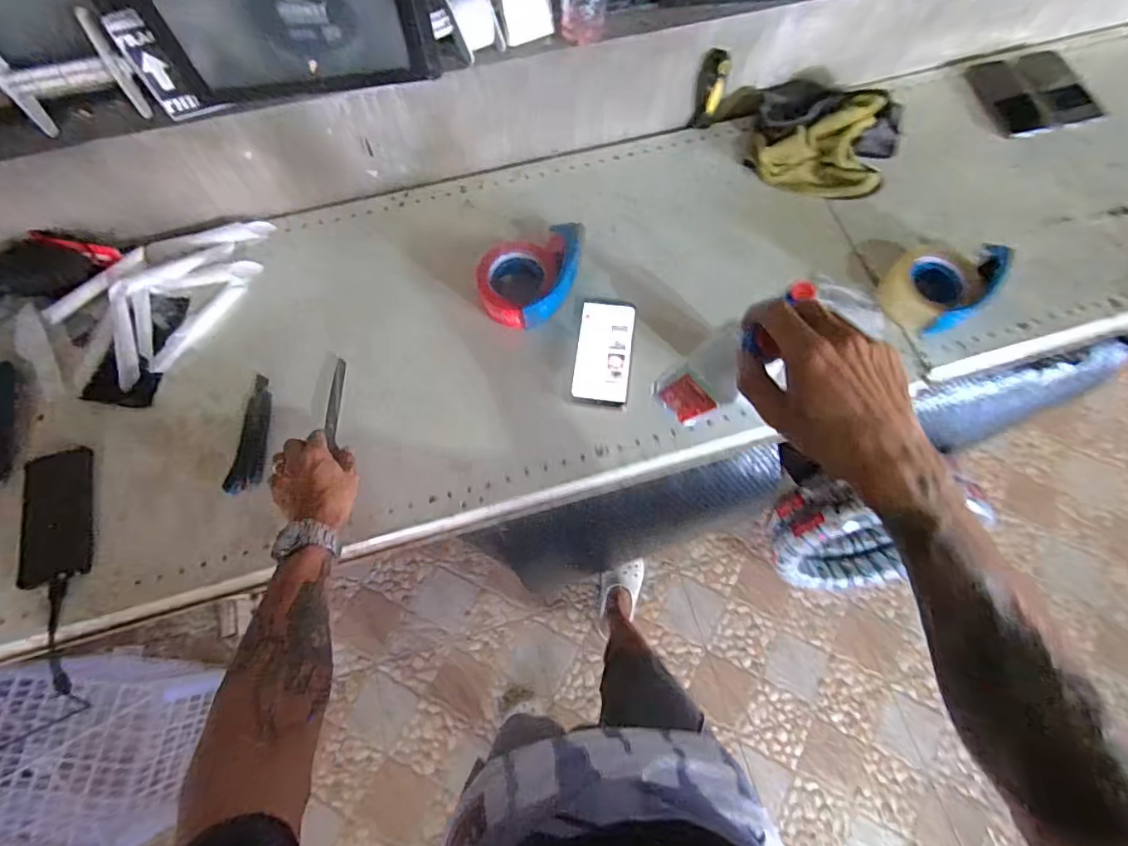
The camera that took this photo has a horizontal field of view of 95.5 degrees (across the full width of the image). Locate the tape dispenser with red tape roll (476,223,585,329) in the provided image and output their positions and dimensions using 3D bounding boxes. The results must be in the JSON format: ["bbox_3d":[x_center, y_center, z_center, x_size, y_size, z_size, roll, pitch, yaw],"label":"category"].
[{"bbox_3d":[-0.043,-0.203,0.715,0.157,0.055,0.129,-5,71,-3],"label":"tape dispenser with red tape roll"}]

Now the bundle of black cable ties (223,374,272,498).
[{"bbox_3d":[-0.399,0.012,0.661,0.036,0.010,0.154,4,70,0],"label":"bundle of black cable ties"}]

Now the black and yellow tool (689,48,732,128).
[{"bbox_3d":[0.225,-0.515,0.799,0.040,0.107,0.035,3,70,0],"label":"black and yellow tool"}]

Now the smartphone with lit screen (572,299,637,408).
[{"bbox_3d":[0.056,-0.099,0.704,0.077,0.004,0.152,5,74,8],"label":"smartphone with lit screen"}]

